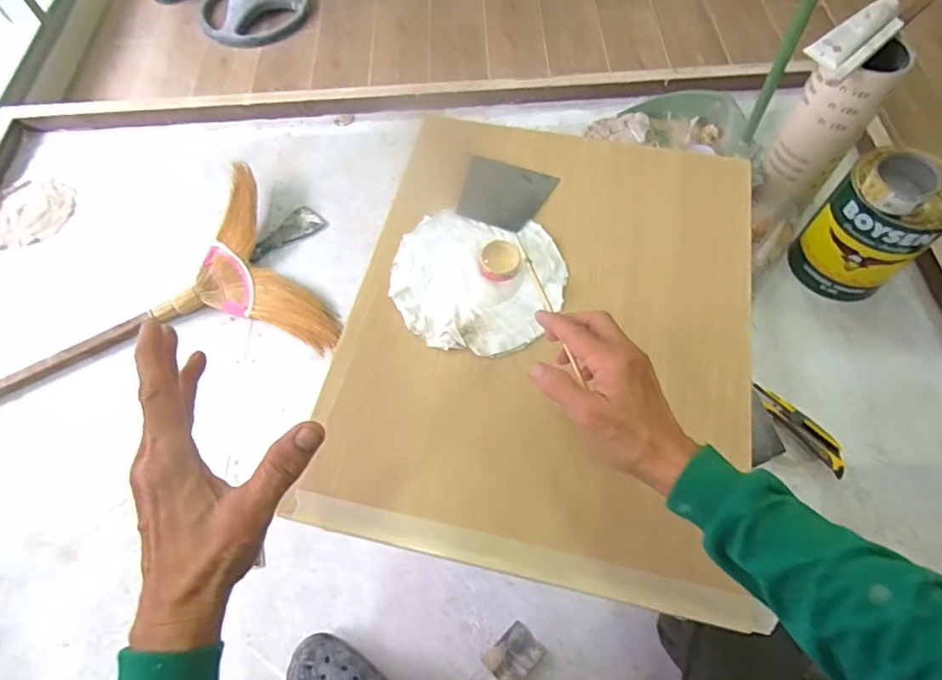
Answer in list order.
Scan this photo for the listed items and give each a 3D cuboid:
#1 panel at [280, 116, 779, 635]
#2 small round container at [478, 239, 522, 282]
[{"bbox_3d":[0.085,-0.028,0.544,0.388,0.020,0.491,10,66,7],"label":"panel"},{"bbox_3d":[0.030,-0.083,0.549,0.041,0.022,0.038,1,65,3],"label":"small round container"}]

